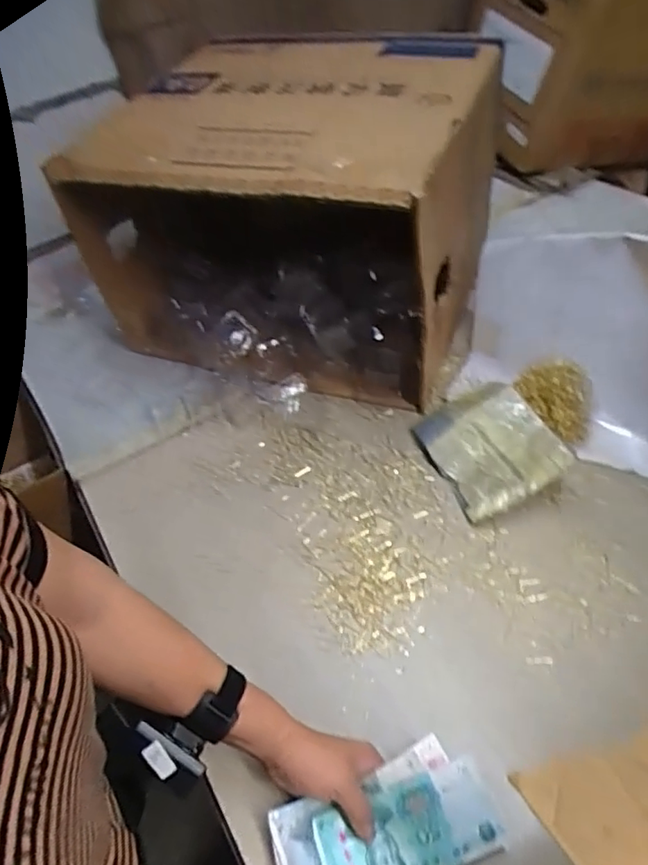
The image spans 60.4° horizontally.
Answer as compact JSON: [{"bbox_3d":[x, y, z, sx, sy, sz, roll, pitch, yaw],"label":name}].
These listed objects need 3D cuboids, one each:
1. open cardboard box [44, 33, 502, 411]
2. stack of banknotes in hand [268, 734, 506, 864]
[{"bbox_3d":[-0.058,-0.348,0.883,0.587,0.368,0.403,15,53,21],"label":"open cardboard box"},{"bbox_3d":[0.049,0.333,0.467,0.179,0.031,0.087,-19,48,-5],"label":"stack of banknotes in hand"}]

